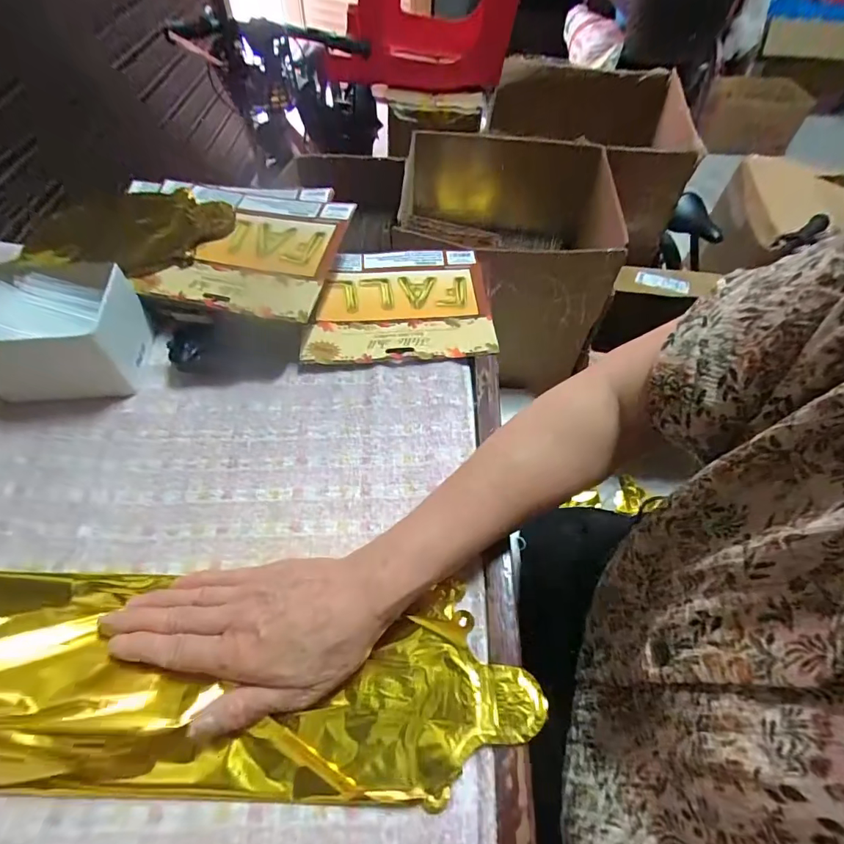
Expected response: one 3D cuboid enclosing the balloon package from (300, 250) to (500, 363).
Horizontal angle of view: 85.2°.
[{"bbox_3d":[-0.021,-0.127,0.491,0.186,0.015,0.155,-2,58,-2],"label":"balloon package"}]

